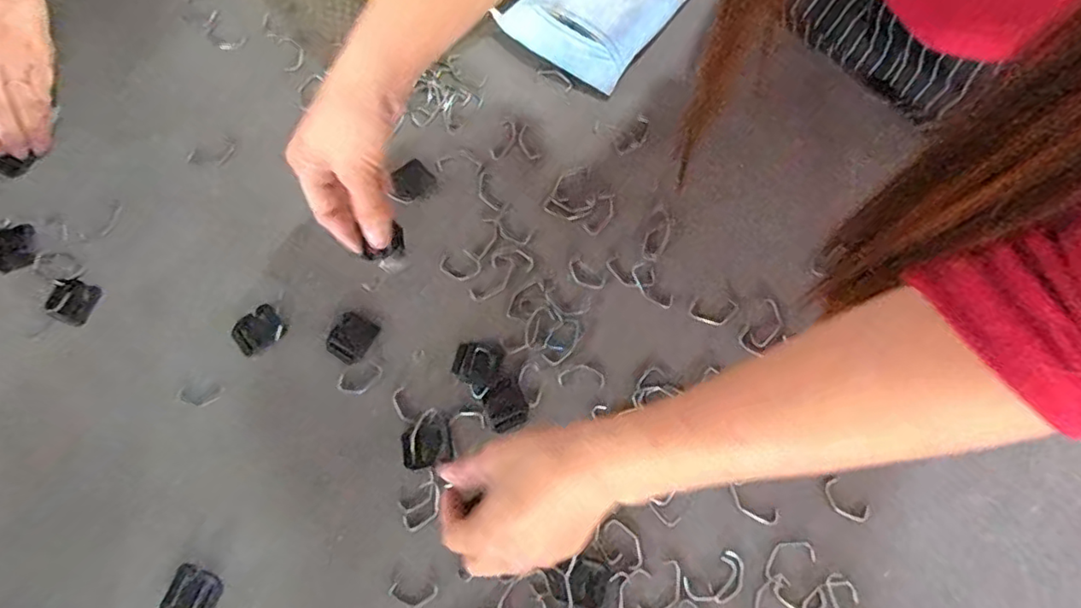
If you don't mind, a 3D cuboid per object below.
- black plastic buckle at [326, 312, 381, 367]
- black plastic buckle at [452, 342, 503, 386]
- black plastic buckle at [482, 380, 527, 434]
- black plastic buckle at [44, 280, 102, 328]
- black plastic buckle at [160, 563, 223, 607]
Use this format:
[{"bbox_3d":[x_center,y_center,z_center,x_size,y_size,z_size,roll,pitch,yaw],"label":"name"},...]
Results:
[{"bbox_3d":[-0.141,0.025,0.436,0.029,0.004,0.034,29,75,7],"label":"black plastic buckle"},{"bbox_3d":[-0.047,0.043,0.431,0.033,0.004,0.030,15,73,3],"label":"black plastic buckle"},{"bbox_3d":[-0.026,0.073,0.421,0.029,0.004,0.034,-25,75,-8],"label":"black plastic buckle"},{"bbox_3d":[-0.353,-0.002,0.443,0.030,0.007,0.032,18,74,4],"label":"black plastic buckle"},{"bbox_3d":[-0.229,0.191,0.384,0.032,0.004,0.031,20,74,5],"label":"black plastic buckle"}]

